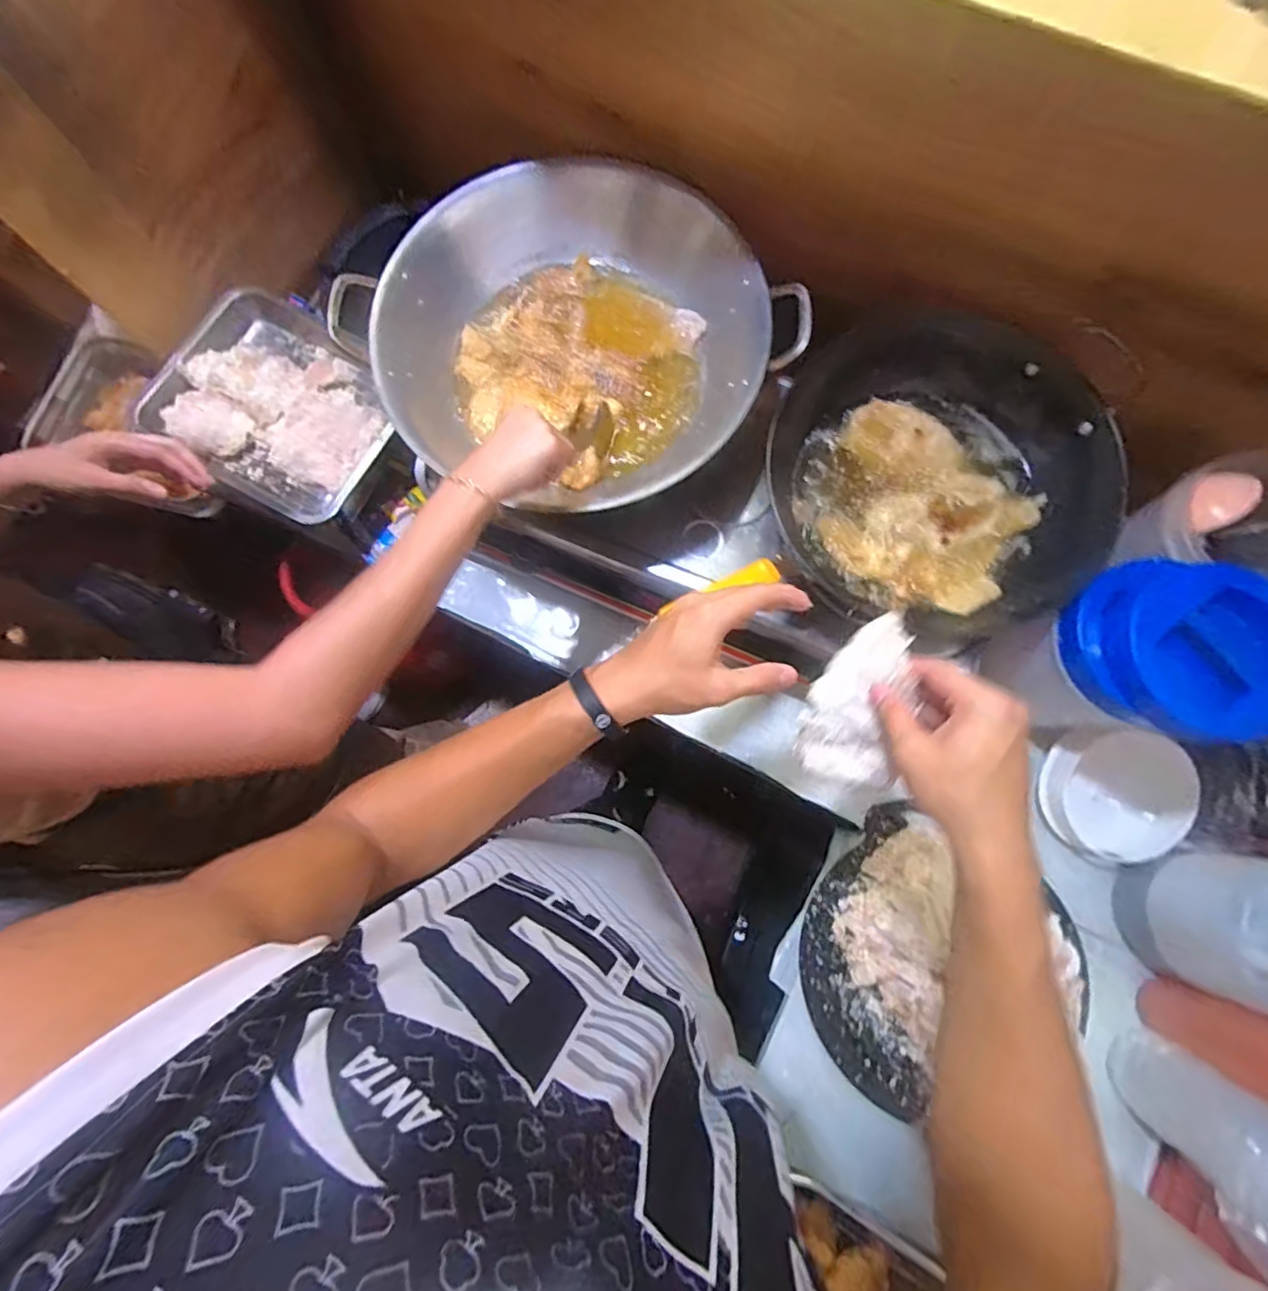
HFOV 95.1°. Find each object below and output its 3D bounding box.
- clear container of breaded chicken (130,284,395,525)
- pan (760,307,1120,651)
[{"bbox_3d":[-0.454,-0.313,0.760,0.283,0.078,0.241,31,81,7],"label":"clear container of breaded chicken"},{"bbox_3d":[0.313,-0.184,0.631,0.318,0.096,0.301,0,79,1],"label":"pan"}]

